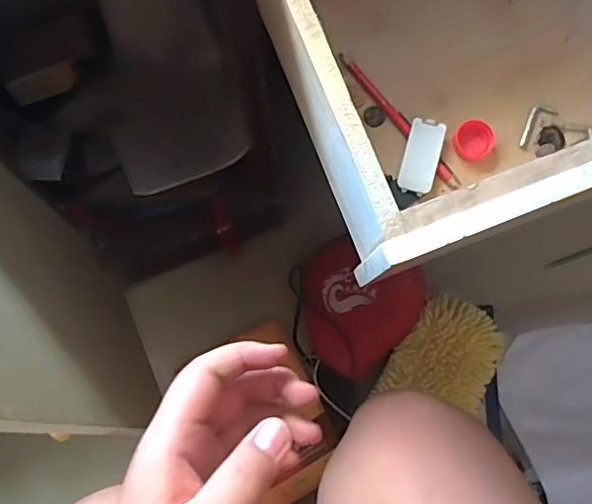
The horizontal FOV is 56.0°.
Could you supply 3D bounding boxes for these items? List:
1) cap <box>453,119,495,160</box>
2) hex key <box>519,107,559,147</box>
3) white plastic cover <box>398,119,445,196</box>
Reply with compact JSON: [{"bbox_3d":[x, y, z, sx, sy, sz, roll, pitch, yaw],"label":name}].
[{"bbox_3d":[0.149,-0.093,0.461,0.035,0.014,0.029,-30,72,-8],"label":"cap"},{"bbox_3d":[0.201,-0.109,0.471,0.044,0.007,0.017,-40,74,-11],"label":"hex key"},{"bbox_3d":[0.104,-0.079,0.459,0.029,0.004,0.059,15,85,7],"label":"white plastic cover"}]

